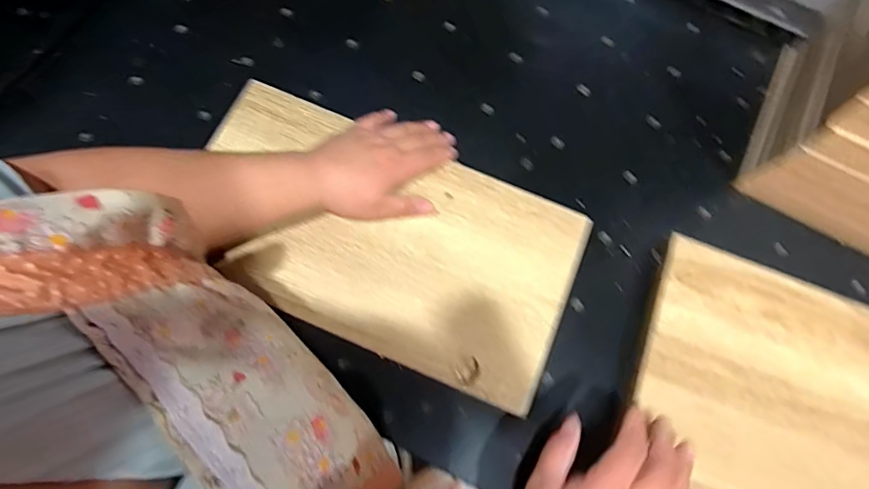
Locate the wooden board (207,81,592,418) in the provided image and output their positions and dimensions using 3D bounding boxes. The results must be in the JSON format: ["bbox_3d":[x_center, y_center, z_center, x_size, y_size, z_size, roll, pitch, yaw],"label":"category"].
[{"bbox_3d":[-0.050,-0.010,0.463,0.358,0.015,0.196,23,74,5],"label":"wooden board"}]

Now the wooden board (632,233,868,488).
[{"bbox_3d":[0.347,0.149,0.422,0.346,0.021,0.212,22,74,4],"label":"wooden board"}]

